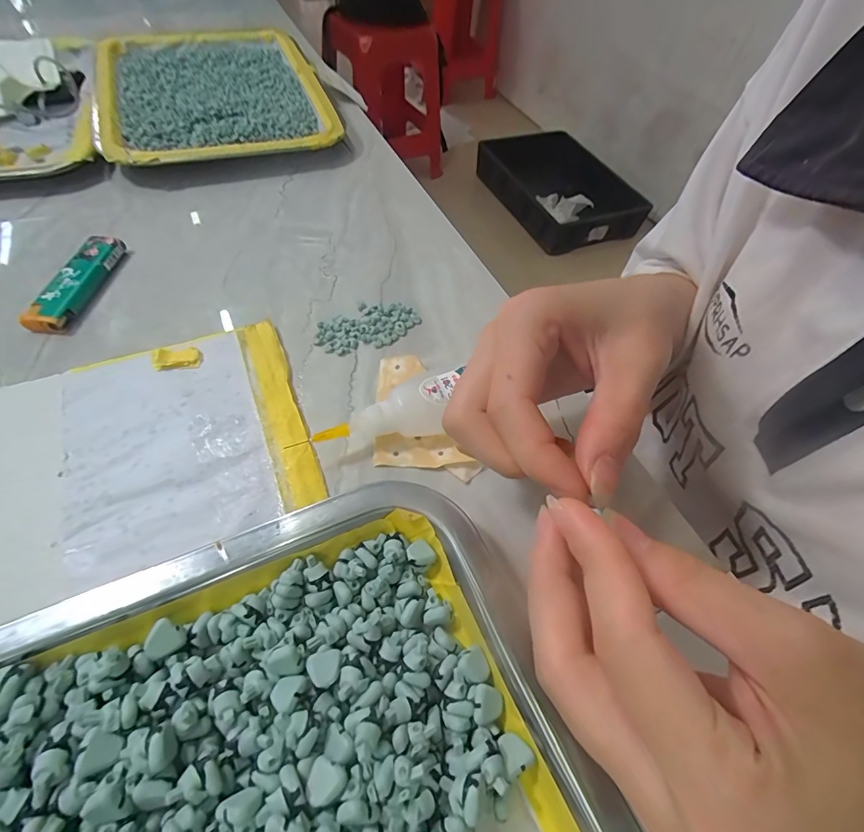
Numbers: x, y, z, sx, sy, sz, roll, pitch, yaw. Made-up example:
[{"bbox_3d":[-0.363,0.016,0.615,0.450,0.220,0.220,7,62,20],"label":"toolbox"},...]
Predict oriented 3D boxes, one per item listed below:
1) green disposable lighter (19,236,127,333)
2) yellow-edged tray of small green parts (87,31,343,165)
[{"bbox_3d":[-0.218,-0.083,0.277,0.022,0.013,0.078,7,54,2],"label":"green disposable lighter"},{"bbox_3d":[-0.203,-0.298,0.414,0.193,0.026,0.262,-19,58,-16],"label":"yellow-edged tray of small green parts"}]

